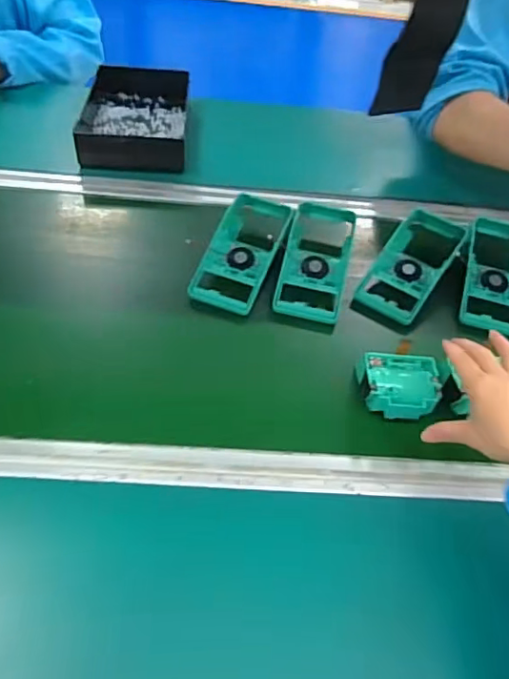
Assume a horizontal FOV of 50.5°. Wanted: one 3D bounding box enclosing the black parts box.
[{"bbox_3d":[-0.191,-0.358,0.869,0.169,0.053,0.261,-1,48,-7],"label":"black parts box"}]

